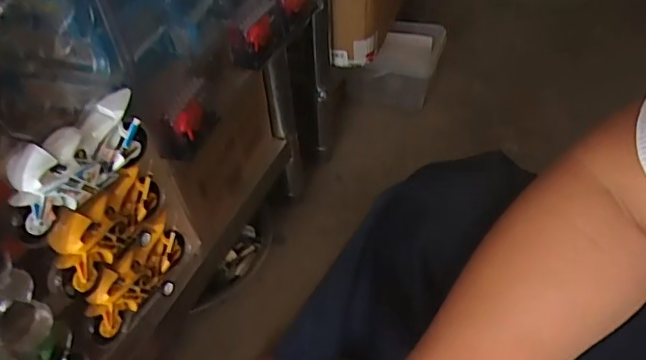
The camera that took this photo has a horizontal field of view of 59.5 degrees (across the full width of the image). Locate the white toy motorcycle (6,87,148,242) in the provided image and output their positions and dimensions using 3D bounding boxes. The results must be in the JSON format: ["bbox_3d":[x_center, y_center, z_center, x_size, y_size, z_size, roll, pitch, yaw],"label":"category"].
[{"bbox_3d":[-0.166,-0.013,0.380,0.027,0.052,0.107,21,50,24],"label":"white toy motorcycle"}]

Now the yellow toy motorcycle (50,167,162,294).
[{"bbox_3d":[-0.159,0.032,0.419,0.025,0.060,0.100,19,50,23],"label":"yellow toy motorcycle"}]

